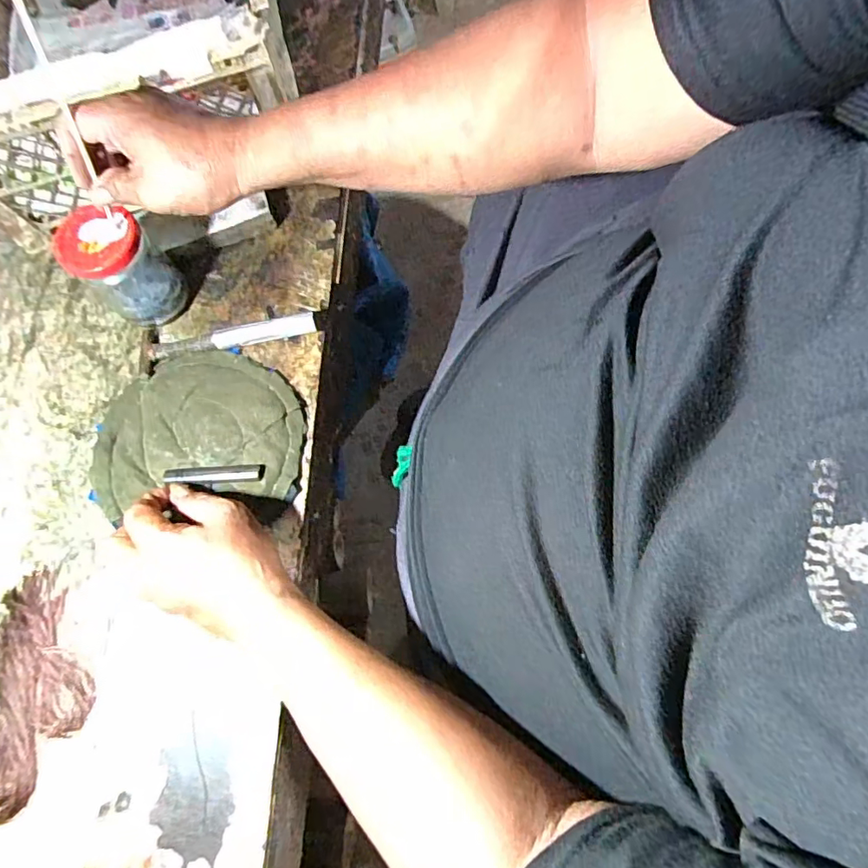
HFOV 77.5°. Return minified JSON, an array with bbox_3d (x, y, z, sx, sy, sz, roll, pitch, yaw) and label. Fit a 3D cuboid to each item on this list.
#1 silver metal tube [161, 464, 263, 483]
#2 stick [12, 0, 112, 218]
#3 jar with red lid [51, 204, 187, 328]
[{"bbox_3d":[-0.178,0.032,0.439,0.082,0.008,0.015,-1,71,2],"label":"silver metal tube"},{"bbox_3d":[-0.227,-0.210,0.320,0.006,0.217,0.007,-6,71,-16],"label":"stick"},{"bbox_3d":[-0.264,-0.140,0.464,0.068,0.094,0.060,-43,72,-9],"label":"jar with red lid"}]

